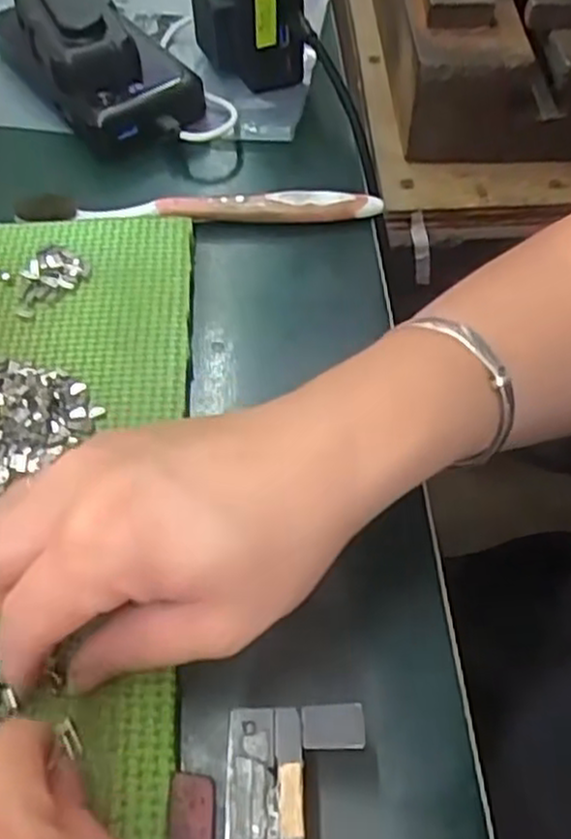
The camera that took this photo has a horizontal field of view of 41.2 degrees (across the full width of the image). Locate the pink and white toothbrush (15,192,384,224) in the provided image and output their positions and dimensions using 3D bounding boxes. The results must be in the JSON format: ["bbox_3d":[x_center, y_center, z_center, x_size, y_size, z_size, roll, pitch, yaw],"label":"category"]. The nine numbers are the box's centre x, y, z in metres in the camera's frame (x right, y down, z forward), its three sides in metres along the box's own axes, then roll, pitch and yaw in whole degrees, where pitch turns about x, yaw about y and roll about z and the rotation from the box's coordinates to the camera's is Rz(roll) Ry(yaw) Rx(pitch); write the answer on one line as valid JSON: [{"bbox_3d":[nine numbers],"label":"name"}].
[{"bbox_3d":[-0.045,-0.107,0.385,0.181,0.015,0.013,-1,54,0],"label":"pink and white toothbrush"}]

